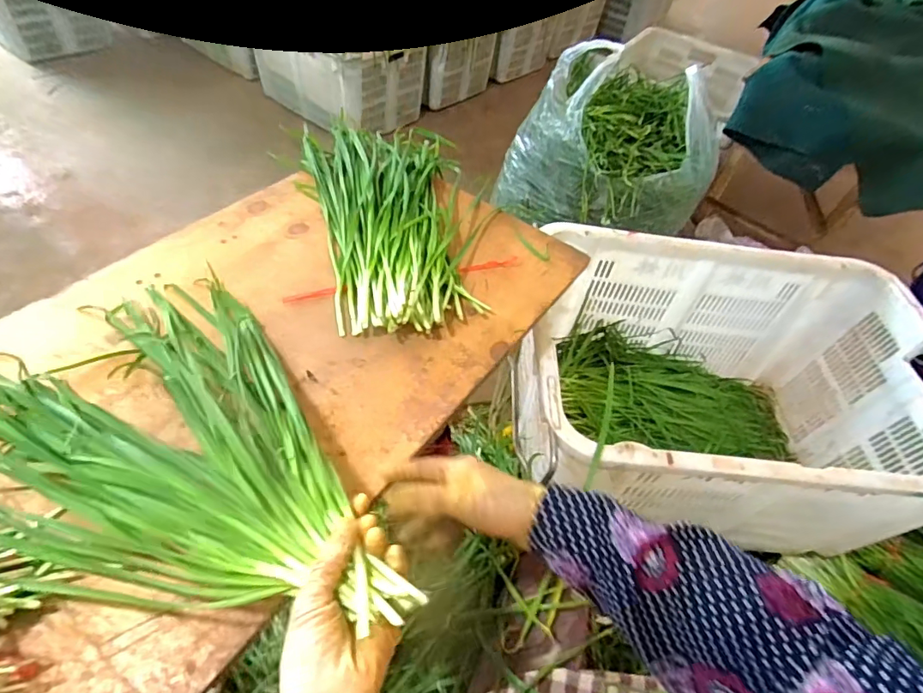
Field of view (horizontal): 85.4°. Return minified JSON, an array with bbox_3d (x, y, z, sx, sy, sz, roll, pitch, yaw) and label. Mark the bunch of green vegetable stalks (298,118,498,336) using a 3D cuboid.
[{"bbox_3d":[-0.092,-0.190,0.718,0.239,0.064,0.439,-8,47,-13],"label":"bunch of green vegetable stalks"}]

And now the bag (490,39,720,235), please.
[{"bbox_3d":[0.380,-0.543,1.383,0.417,0.397,0.475,-10,47,-15],"label":"bag"}]

